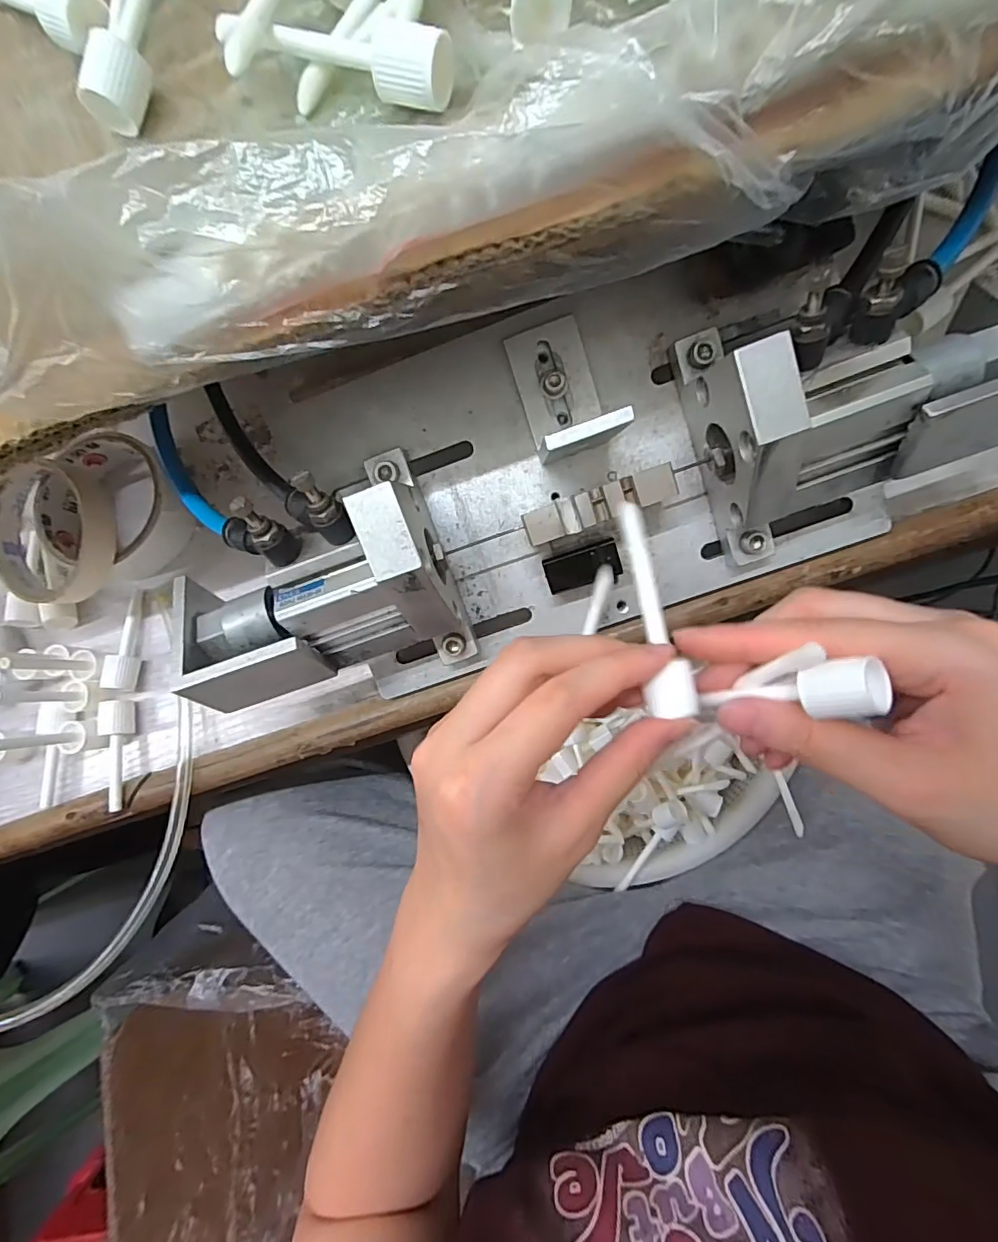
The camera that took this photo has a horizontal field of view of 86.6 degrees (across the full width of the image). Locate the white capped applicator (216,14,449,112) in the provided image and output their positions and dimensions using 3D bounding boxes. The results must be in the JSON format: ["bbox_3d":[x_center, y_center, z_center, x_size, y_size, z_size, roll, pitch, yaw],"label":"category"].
[{"bbox_3d":[-0.048,-0.170,0.159,0.067,0.014,0.015,5,85,-4],"label":"white capped applicator"}]

